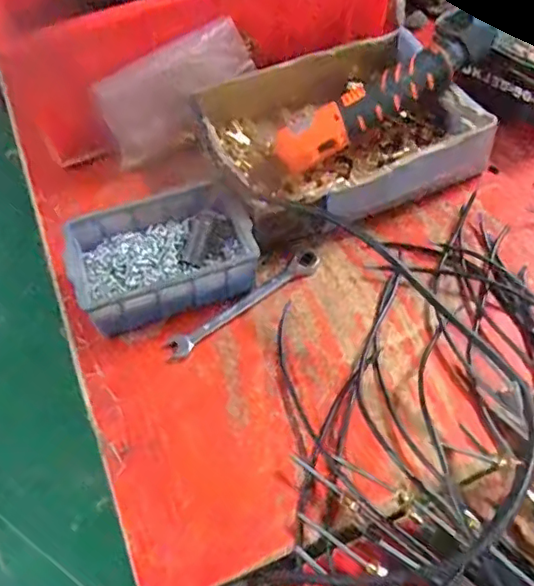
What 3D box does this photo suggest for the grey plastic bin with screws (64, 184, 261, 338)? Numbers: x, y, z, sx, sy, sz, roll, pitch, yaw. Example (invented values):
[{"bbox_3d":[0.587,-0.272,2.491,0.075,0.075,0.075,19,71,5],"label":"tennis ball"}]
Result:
[{"bbox_3d":[-0.087,-0.030,0.502,0.151,0.049,0.106,-20,56,-11],"label":"grey plastic bin with screws"}]

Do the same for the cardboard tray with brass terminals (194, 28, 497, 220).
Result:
[{"bbox_3d":[0.069,-0.150,0.567,0.238,0.063,0.183,-21,56,-12],"label":"cardboard tray with brass terminals"}]

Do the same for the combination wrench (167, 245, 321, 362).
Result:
[{"bbox_3d":[-0.018,0.008,0.494,0.154,0.011,0.018,-34,59,-19],"label":"combination wrench"}]

